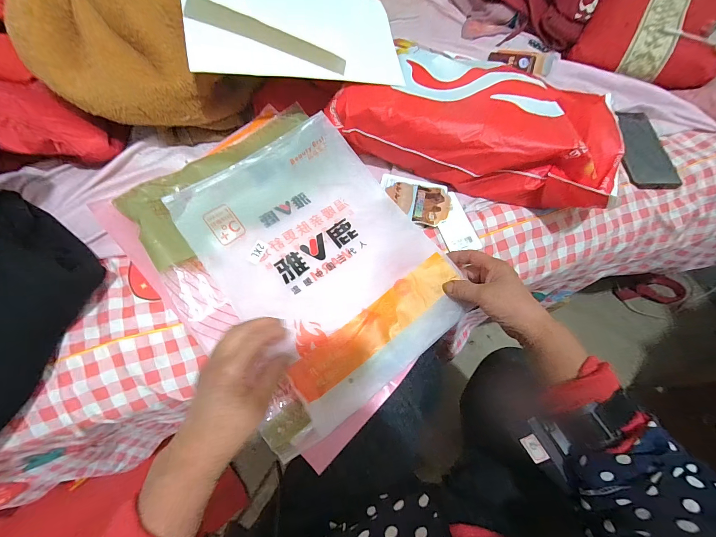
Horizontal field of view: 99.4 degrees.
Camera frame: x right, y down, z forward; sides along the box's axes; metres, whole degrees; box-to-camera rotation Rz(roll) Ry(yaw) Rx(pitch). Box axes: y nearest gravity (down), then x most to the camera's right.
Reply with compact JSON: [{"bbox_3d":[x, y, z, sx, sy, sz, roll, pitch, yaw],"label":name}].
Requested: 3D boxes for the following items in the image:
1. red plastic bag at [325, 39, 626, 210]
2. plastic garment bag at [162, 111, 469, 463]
[{"bbox_3d":[0.182,-0.229,0.464,0.401,0.077,0.244,20,63,7],"label":"red plastic bag"},{"bbox_3d":[-0.050,-0.019,0.387,0.285,0.027,0.349,-32,78,-15],"label":"plastic garment bag"}]

